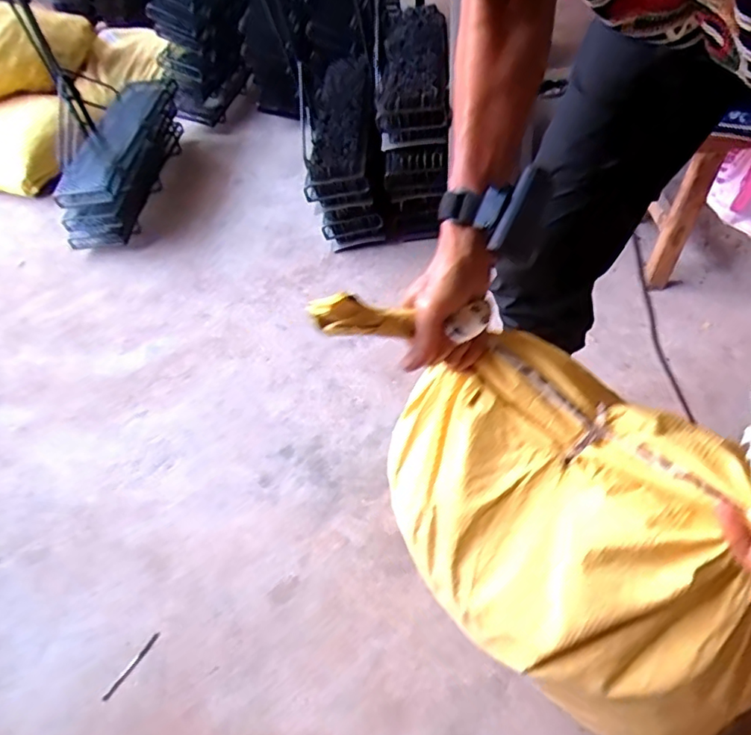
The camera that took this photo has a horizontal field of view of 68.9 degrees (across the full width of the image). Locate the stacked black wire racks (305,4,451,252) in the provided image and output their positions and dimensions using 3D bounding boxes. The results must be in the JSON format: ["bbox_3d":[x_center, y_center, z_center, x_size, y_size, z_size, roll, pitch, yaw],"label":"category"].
[{"bbox_3d":[0.011,-0.611,1.382,0.318,0.309,0.574,-3,50,4],"label":"stacked black wire racks"}]

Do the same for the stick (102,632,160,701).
[{"bbox_3d":[-0.349,0.426,0.783,0.010,0.006,0.101,26,58,21],"label":"stick"}]

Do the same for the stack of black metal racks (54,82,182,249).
[{"bbox_3d":[-0.635,-0.558,1.413,0.136,0.177,0.605,-1,50,6],"label":"stack of black metal racks"}]

